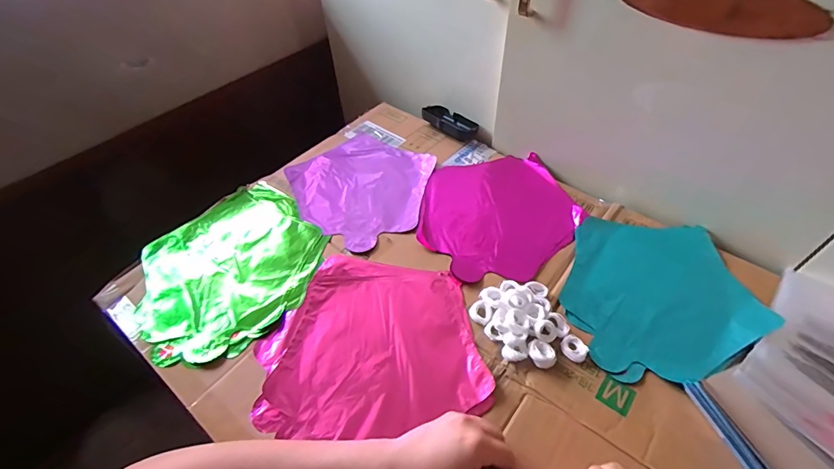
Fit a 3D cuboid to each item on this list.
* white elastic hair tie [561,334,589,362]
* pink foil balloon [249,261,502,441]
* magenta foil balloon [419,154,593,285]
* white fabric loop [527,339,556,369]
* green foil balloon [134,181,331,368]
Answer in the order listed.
[{"bbox_3d":[0.177,0.127,0.464,0.028,0.010,0.026,0,49,0],"label":"white elastic hair tie"},{"bbox_3d":[-0.058,0.118,0.487,0.242,0.014,0.216,-9,50,-7],"label":"pink foil balloon"},{"bbox_3d":[0.119,-0.038,0.619,0.252,0.012,0.218,-35,57,-26],"label":"magenta foil balloon"},{"bbox_3d":[0.137,0.133,0.458,0.026,0.018,0.030,-14,50,-11],"label":"white fabric loop"},{"bbox_3d":[-0.250,0.044,0.558,0.238,0.027,0.236,-33,56,-25],"label":"green foil balloon"}]

